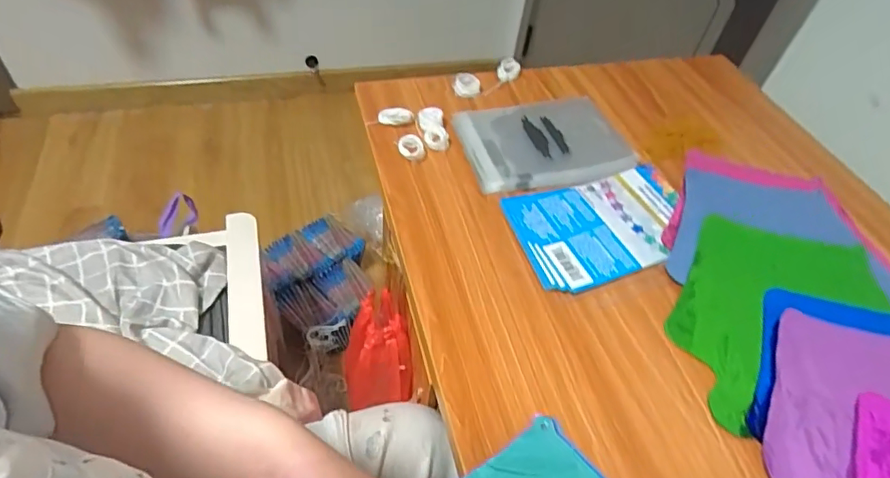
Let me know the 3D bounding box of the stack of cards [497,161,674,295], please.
[{"bbox_3d":[0.161,-0.016,0.514,0.190,0.009,0.118,-14,53,-17],"label":"stack of cards"}]

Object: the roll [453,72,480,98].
[{"bbox_3d":[0.029,-0.194,0.649,0.034,0.030,0.017,3,42,-12],"label":"roll"}]

